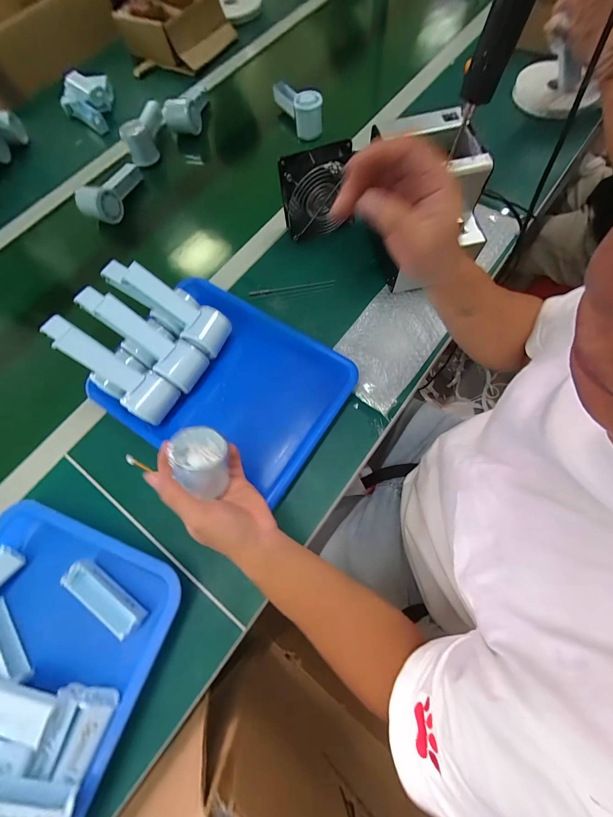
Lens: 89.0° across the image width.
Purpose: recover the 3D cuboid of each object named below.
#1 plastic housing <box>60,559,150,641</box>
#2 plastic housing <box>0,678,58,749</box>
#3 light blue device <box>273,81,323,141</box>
[{"bbox_3d":[-0.235,0.222,0.368,0.104,0.034,0.027,30,75,14],"label":"plastic housing"},{"bbox_3d":[-0.304,0.303,0.314,0.096,0.024,0.031,11,71,8],"label":"plastic housing"},{"bbox_3d":[-0.016,-0.636,0.657,0.063,0.059,0.131,-21,71,-5],"label":"light blue device"}]

